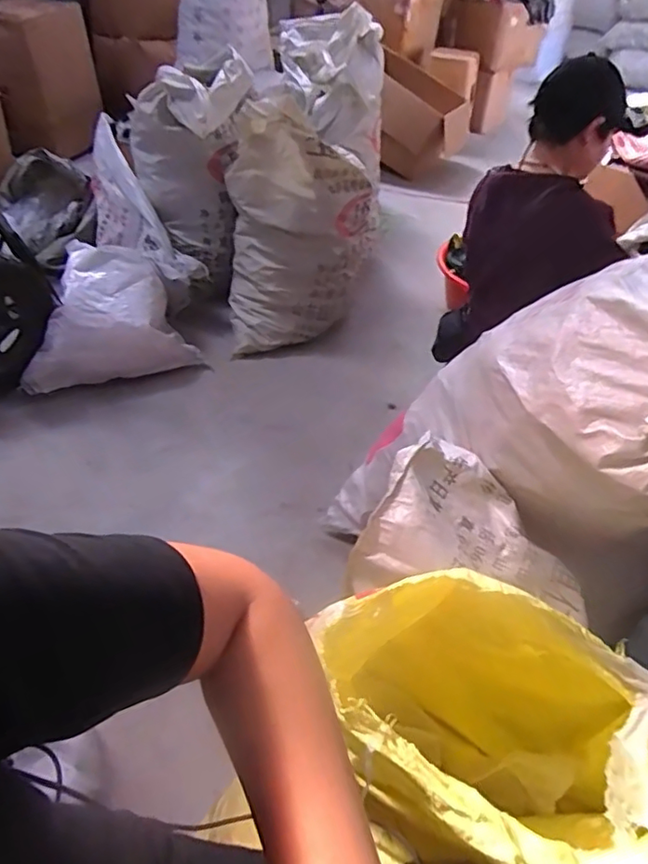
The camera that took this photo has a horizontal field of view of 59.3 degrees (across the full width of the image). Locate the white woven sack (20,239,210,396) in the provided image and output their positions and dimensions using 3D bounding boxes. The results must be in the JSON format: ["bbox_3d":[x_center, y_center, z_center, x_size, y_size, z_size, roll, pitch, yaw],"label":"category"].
[{"bbox_3d":[-0.687,-0.373,1.808,0.507,0.292,0.381,-9,44,-14],"label":"white woven sack"}]

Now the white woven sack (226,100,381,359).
[{"bbox_3d":[-0.071,-0.612,1.814,0.483,0.720,0.269,-2,43,-6],"label":"white woven sack"}]

